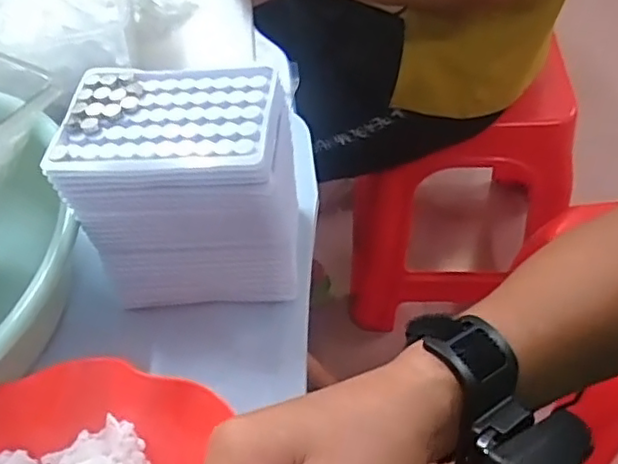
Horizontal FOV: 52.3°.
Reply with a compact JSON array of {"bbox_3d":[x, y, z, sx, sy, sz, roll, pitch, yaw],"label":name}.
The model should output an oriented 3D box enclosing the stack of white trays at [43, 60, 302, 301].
[{"bbox_3d":[-0.076,-0.030,0.427,0.136,0.128,0.094,-2,50,4],"label":"stack of white trays"}]

